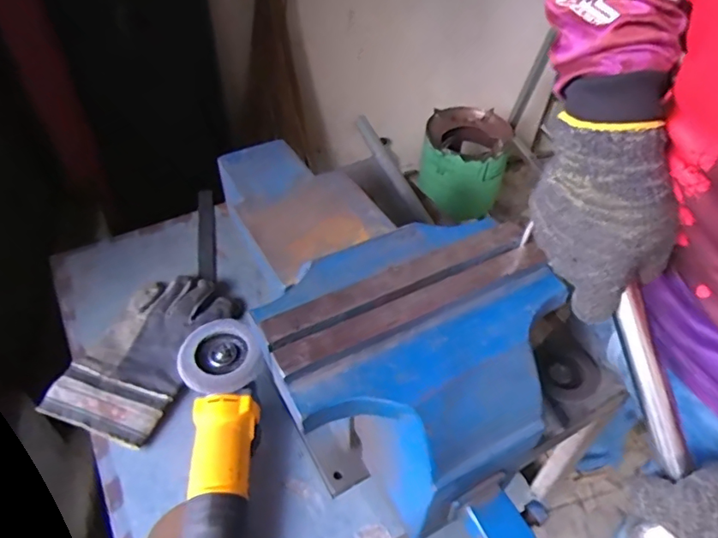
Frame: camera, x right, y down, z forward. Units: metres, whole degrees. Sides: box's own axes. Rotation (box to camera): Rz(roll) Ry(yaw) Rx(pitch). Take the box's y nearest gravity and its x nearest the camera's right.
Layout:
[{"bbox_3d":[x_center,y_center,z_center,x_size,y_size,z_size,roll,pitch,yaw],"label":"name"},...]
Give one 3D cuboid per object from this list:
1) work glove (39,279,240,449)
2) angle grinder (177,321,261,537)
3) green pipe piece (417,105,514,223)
[{"bbox_3d":[-0.272,0.104,0.679,0.150,0.045,0.242,18,48,14],"label":"work glove"},{"bbox_3d":[-0.142,0.227,0.518,0.086,0.072,0.370,-4,60,-1],"label":"angle grinder"},{"bbox_3d":[0.297,-0.293,1.498,0.235,0.239,0.256,13,47,10],"label":"green pipe piece"}]

